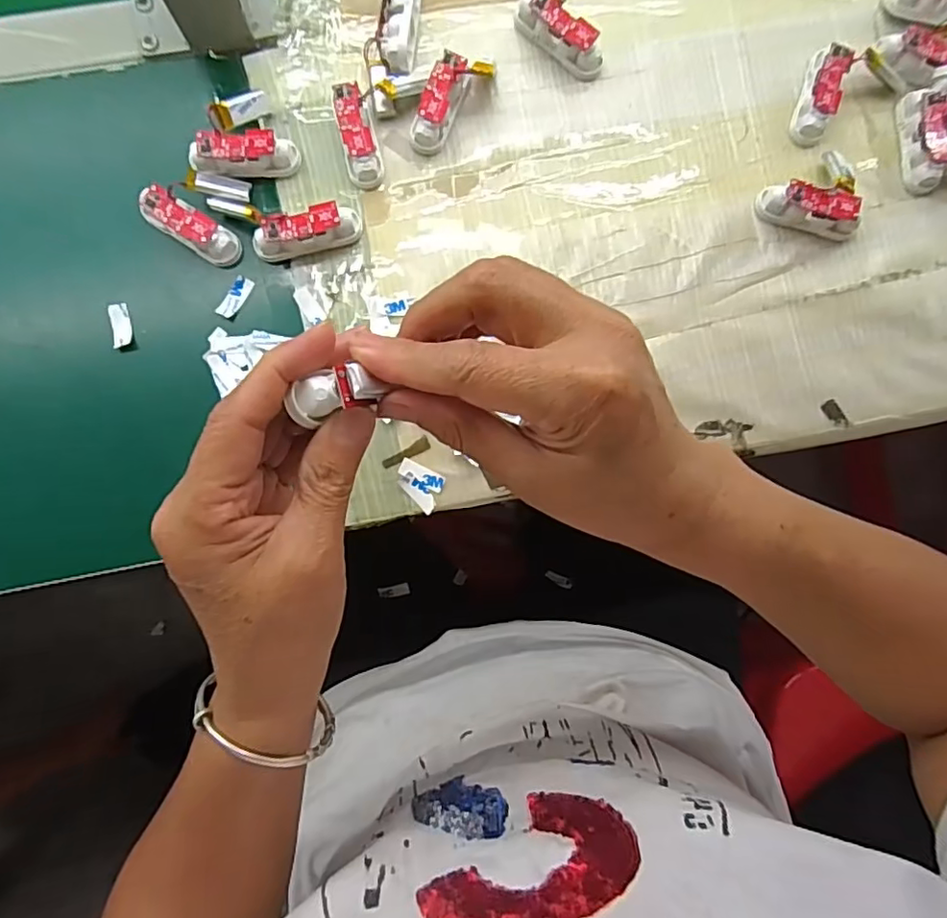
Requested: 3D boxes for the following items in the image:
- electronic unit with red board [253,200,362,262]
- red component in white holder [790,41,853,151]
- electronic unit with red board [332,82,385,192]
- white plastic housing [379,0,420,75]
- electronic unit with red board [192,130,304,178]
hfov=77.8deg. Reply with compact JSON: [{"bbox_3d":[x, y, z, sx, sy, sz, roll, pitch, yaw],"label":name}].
[{"bbox_3d":[-0.097,-0.133,0.343,0.062,0.020,0.018,-13,86,-5],"label":"electronic unit with red board"},{"bbox_3d":[0.215,-0.227,0.362,0.019,0.021,0.058,18,84,-2],"label":"red component in white holder"},{"bbox_3d":[-0.068,-0.191,0.348,0.020,0.021,0.055,-12,86,-5],"label":"electronic unit with red board"},{"bbox_3d":[-0.044,-0.258,0.348,0.020,0.022,0.060,6,84,-3],"label":"white plastic housing"},{"bbox_3d":[-0.135,-0.179,0.344,0.060,0.019,0.017,-6,85,-4],"label":"electronic unit with red board"}]

